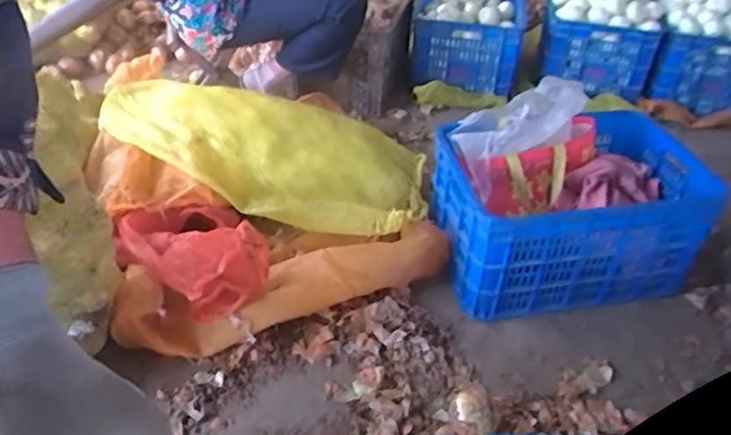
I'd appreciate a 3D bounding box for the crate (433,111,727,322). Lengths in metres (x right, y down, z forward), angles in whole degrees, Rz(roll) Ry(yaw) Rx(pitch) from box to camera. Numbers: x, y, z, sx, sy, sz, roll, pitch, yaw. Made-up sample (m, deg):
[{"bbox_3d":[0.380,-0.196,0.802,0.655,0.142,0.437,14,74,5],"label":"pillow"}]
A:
[{"bbox_3d":[0.447,-0.014,1.321,0.550,0.253,0.347,-6,39,-10],"label":"crate"}]

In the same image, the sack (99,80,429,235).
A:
[{"bbox_3d":[-0.240,-0.158,1.388,0.766,0.169,0.326,14,40,15],"label":"sack"}]

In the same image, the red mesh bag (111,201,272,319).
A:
[{"bbox_3d":[-0.345,0.058,1.180,0.248,0.114,0.337,-16,42,-22],"label":"red mesh bag"}]

